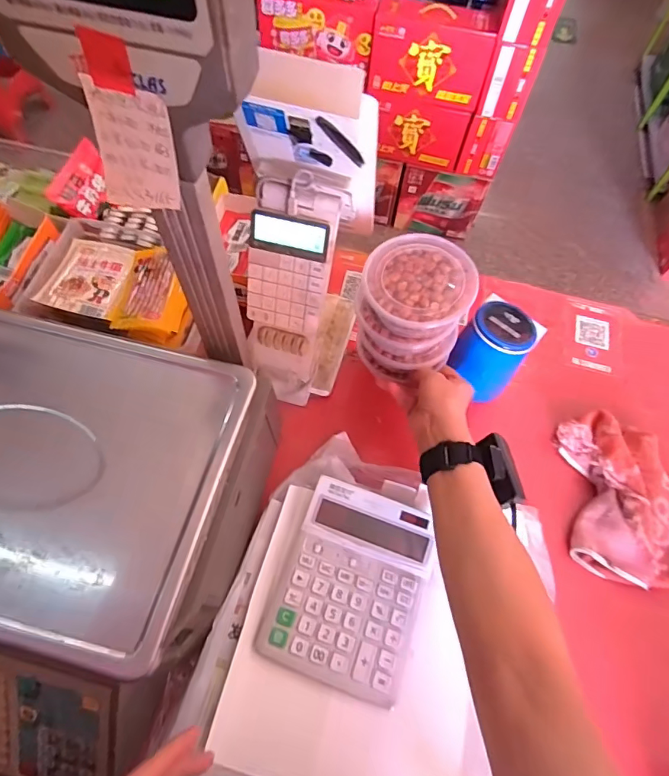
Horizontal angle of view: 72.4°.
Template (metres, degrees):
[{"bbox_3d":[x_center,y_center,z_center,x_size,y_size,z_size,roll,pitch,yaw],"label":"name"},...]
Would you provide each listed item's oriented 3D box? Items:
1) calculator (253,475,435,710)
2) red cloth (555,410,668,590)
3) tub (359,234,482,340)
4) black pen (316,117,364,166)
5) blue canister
[{"bbox_3d":[0.020,0.204,0.477,0.145,0.032,0.184,20,64,7],"label":"calculator"},{"bbox_3d":[0.371,0.128,0.540,0.183,0.040,0.193,4,63,-1],"label":"red cloth"},{"bbox_3d":[0.083,-0.102,0.470,0.106,0.048,0.105,1,63,-2],"label":"tub"},{"bbox_3d":[0.007,-0.214,0.399,0.012,0.062,0.007,-25,58,32],"label":"black pen"},{"bbox_3d":[0.191,-0.039,0.571,0.077,0.118,0.077,1,63,-2],"label":"blue canister"}]

